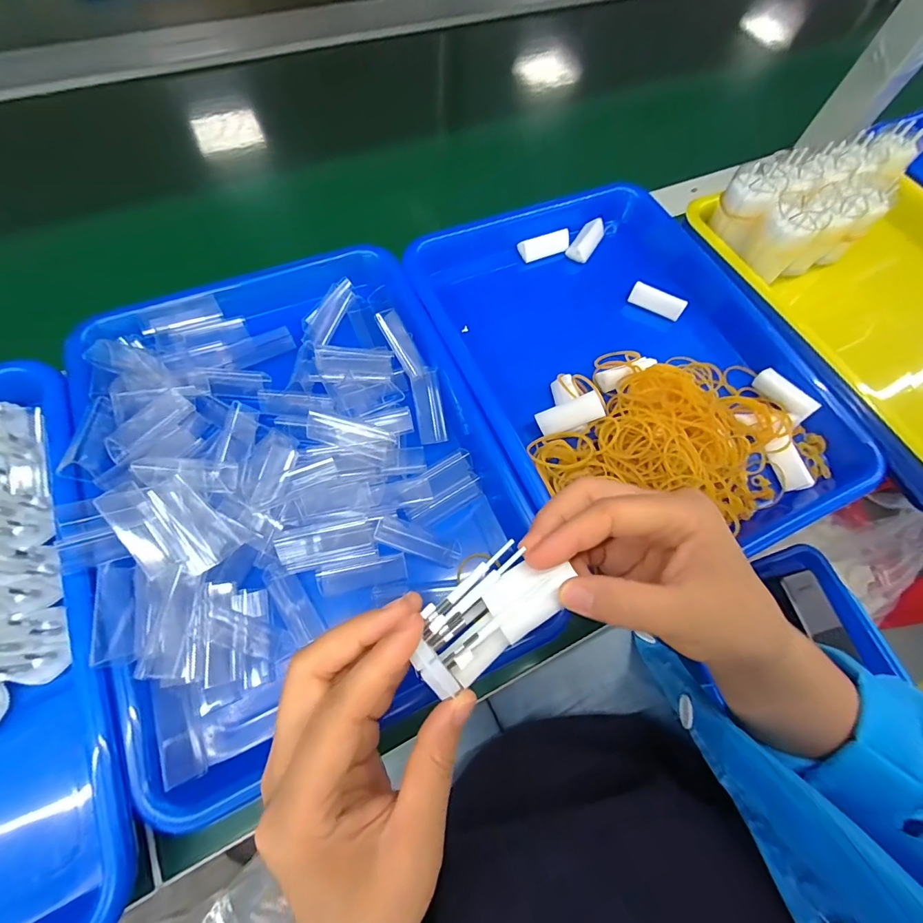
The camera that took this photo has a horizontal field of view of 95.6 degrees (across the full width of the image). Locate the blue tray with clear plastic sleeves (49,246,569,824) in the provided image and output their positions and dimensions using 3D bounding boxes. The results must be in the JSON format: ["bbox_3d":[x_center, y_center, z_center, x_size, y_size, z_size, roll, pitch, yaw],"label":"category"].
[{"bbox_3d":[-0.110,-0.001,0.282,0.248,0.039,0.336,-22,70,-12],"label":"blue tray with clear plastic sleeves"}]

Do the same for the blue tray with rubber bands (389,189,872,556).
[{"bbox_3d":[0.118,-0.084,0.343,0.240,0.072,0.346,-23,70,-12],"label":"blue tray with rubber bands"}]

